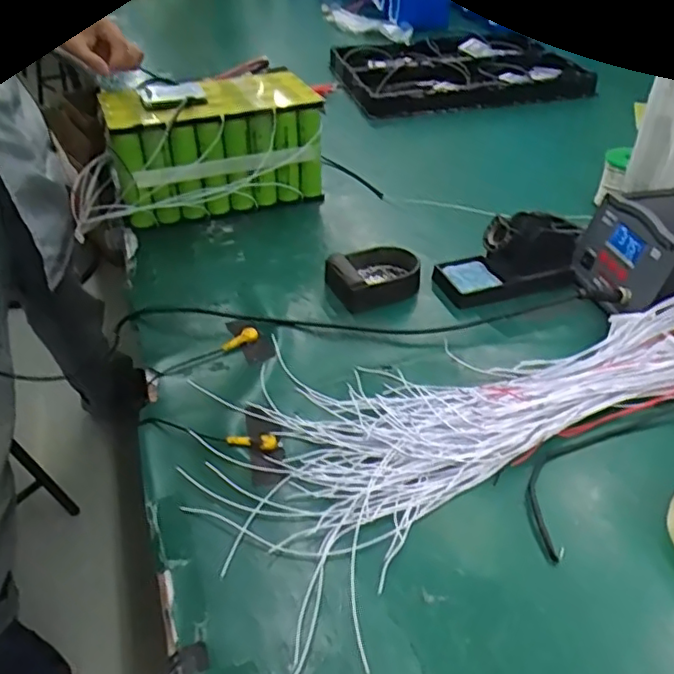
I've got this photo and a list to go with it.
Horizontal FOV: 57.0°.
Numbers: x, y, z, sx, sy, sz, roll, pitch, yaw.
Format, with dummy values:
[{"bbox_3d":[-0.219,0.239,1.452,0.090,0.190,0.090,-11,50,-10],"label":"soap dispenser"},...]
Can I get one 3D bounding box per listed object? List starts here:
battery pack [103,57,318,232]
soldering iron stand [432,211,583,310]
[{"bbox_3d":[-0.165,-0.260,0.858,0.279,0.156,0.128,-12,42,-13],"label":"battery pack"},{"bbox_3d":[0.214,-0.096,0.727,0.193,0.072,0.083,-13,43,-16],"label":"soldering iron stand"}]

